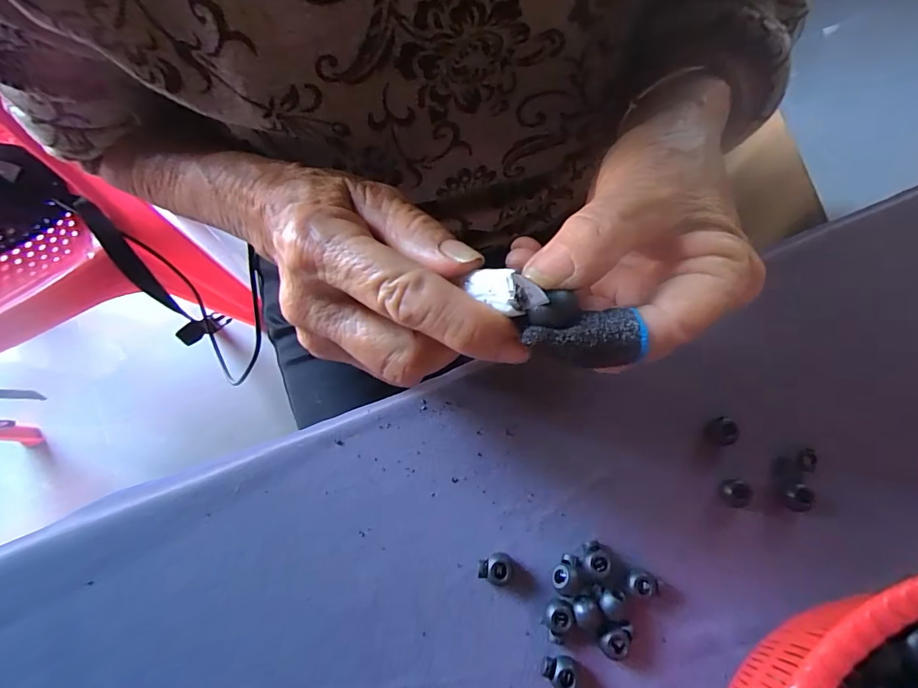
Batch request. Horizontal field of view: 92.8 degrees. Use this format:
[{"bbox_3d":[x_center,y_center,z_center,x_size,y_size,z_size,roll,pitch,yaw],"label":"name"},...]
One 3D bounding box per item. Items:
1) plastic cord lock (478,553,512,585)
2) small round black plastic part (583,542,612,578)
[{"bbox_3d":[0.019,0.119,0.232,0.017,0.011,0.014,8,76,1],"label":"plastic cord lock"},{"bbox_3d":[0.073,0.115,0.233,0.013,0.011,0.016,7,76,1],"label":"small round black plastic part"}]

